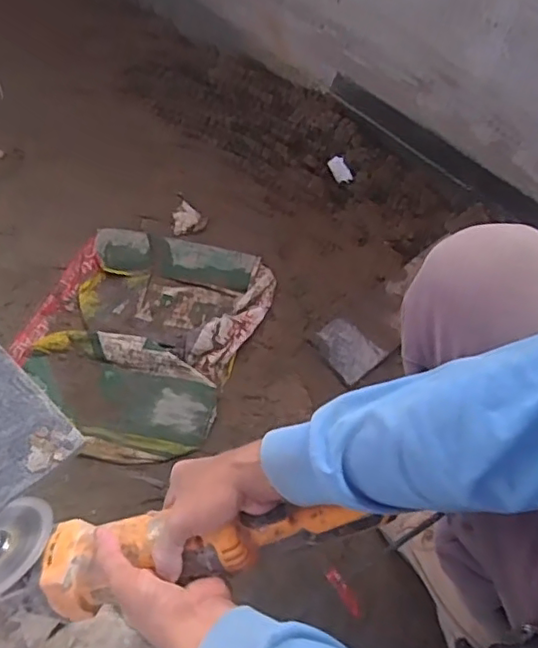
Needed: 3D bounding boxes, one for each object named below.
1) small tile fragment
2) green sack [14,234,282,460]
[{"bbox_3d":[0.120,0.036,0.900,0.076,0.004,0.098,-34,63,-22],"label":"small tile fragment"},{"bbox_3d":[-0.200,0.010,0.910,0.324,0.028,0.381,19,57,11],"label":"green sack"}]

